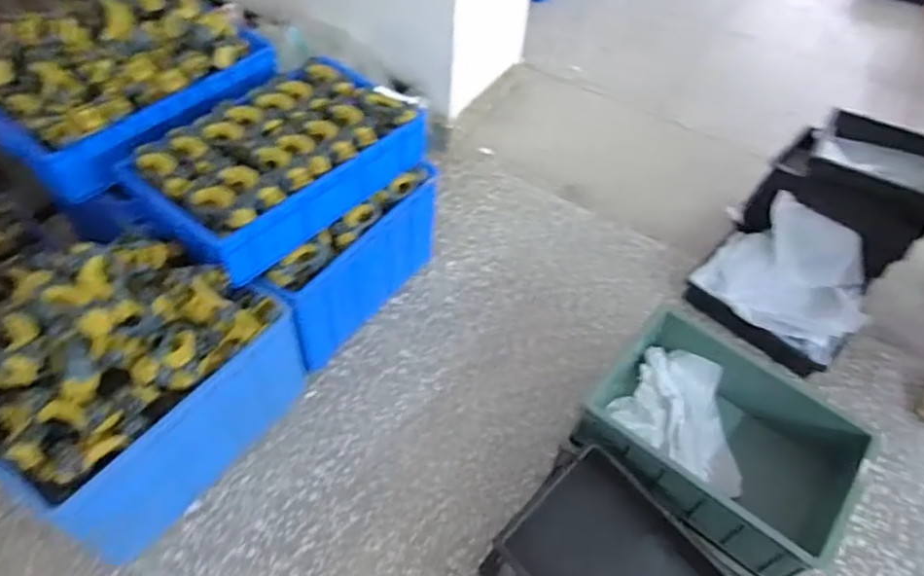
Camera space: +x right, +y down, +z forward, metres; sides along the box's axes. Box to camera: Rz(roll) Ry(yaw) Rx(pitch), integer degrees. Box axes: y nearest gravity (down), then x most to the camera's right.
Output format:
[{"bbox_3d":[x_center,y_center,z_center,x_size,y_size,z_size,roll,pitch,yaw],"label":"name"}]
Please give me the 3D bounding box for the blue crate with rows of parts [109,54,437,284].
[{"bbox_3d":[-0.436,-0.332,1.480,0.400,0.161,0.643,35,57,22],"label":"blue crate with rows of parts"}]

